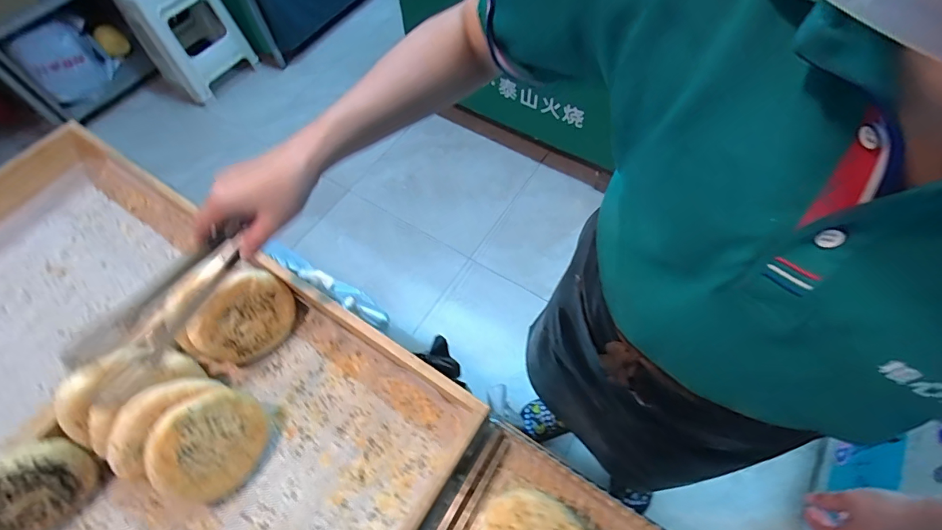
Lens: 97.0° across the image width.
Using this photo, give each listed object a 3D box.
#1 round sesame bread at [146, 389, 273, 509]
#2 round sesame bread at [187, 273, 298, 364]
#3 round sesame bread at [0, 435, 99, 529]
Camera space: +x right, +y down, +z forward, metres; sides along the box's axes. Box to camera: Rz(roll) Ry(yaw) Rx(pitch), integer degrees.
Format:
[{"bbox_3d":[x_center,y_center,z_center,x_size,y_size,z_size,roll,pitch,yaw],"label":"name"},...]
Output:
[{"bbox_3d":[-0.283,0.199,0.454,0.107,0.018,0.112,2,88,-43],"label":"round sesame bread"},{"bbox_3d":[-0.287,0.065,0.529,0.028,0.111,0.113,21,60,45],"label":"round sesame bread"},{"bbox_3d":[-0.460,0.238,0.439,0.034,0.116,0.104,19,64,14],"label":"round sesame bread"}]

